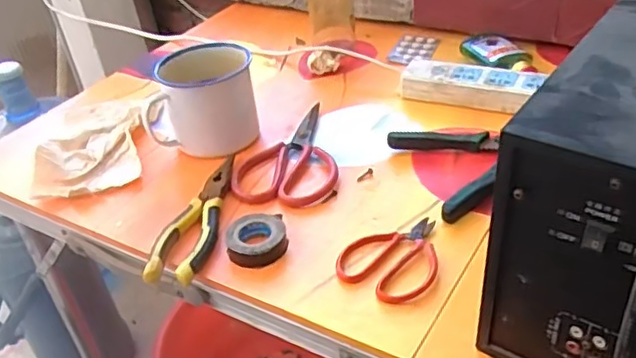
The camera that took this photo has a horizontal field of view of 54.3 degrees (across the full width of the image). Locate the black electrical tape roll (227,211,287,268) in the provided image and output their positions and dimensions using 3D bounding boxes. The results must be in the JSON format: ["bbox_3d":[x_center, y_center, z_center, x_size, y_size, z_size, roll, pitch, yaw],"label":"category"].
[{"bbox_3d":[-0.055,0.054,0.564,0.052,0.019,0.054,-11,36,-6],"label":"black electrical tape roll"}]

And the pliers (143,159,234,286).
[{"bbox_3d":[-0.112,0.034,0.599,0.047,0.013,0.175,3,37,13],"label":"pliers"}]

